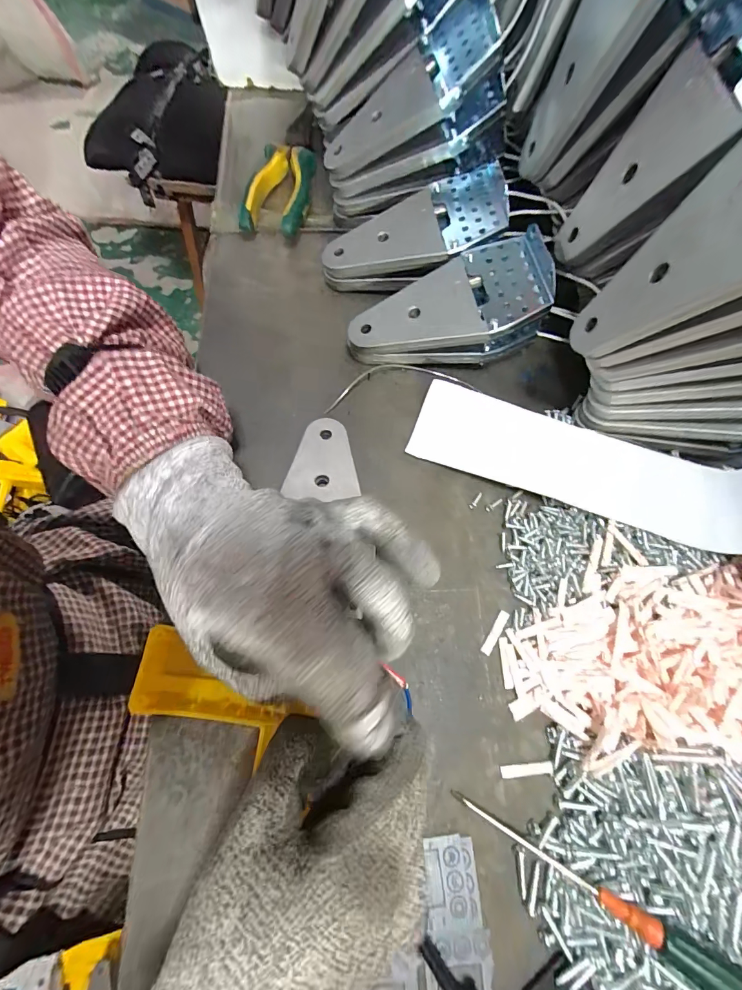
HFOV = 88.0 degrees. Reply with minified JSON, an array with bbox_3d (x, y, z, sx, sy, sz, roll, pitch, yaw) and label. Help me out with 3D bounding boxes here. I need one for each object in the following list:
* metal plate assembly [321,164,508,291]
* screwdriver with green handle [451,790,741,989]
[{"bbox_3d":[0.031,-0.199,0.297,0.143,0.022,0.068,-17,72,13],"label":"metal plate assembly"},{"bbox_3d":[0.122,0.201,0.187,0.140,0.015,0.016,21,71,25],"label":"screwdriver with green handle"}]

